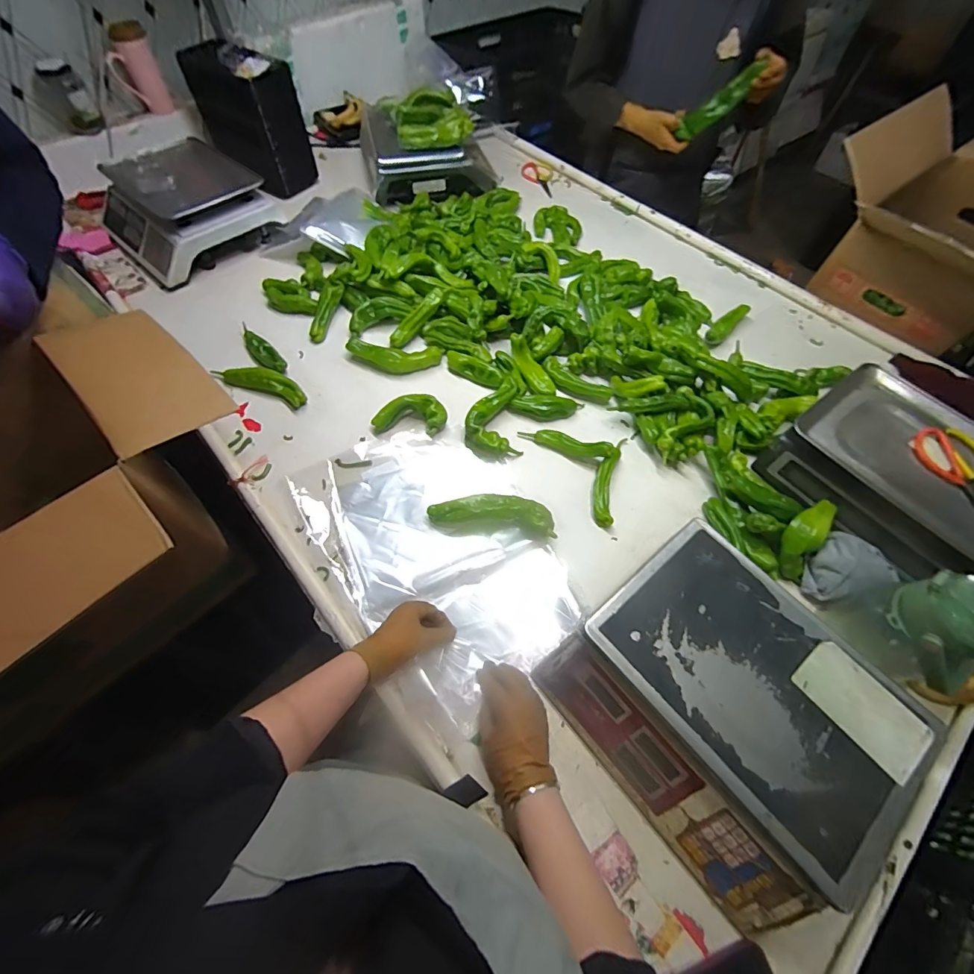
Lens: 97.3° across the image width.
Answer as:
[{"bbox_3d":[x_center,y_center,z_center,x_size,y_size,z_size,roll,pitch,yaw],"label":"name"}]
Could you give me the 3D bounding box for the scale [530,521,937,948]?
[{"bbox_3d":[0.284,0.253,0.520,0.287,0.107,0.339,-35,67,-20],"label":"scale"}]

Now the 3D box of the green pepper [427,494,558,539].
[{"bbox_3d":[0.009,0.040,0.673,0.198,0.038,0.063,10,60,4],"label":"green pepper"}]

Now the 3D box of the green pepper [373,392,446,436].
[{"bbox_3d":[-0.138,-0.131,0.767,0.130,0.039,0.066,3,60,0],"label":"green pepper"}]

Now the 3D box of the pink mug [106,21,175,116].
[{"bbox_3d":[-0.849,-1.017,1.046,0.088,0.148,0.076,-1,60,-3],"label":"pink mug"}]

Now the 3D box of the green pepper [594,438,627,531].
[{"bbox_3d":[0.207,-0.020,0.725,0.039,0.036,0.181,17,61,7],"label":"green pepper"}]

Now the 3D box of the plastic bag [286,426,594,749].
[{"bbox_3d":[-0.082,0.075,0.650,0.297,0.046,0.441,-32,66,-18],"label":"plastic bag"}]

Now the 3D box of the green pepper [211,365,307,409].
[{"bbox_3d":[-0.426,-0.198,0.809,0.197,0.035,0.049,19,61,9],"label":"green pepper"}]

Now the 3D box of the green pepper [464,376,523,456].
[{"bbox_3d":[0.009,-0.124,0.765,0.096,0.039,0.151,-3,60,-4],"label":"green pepper"}]

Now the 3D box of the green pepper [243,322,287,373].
[{"bbox_3d":[-0.448,-0.270,0.851,0.152,0.025,0.041,40,66,19],"label":"green pepper"}]

